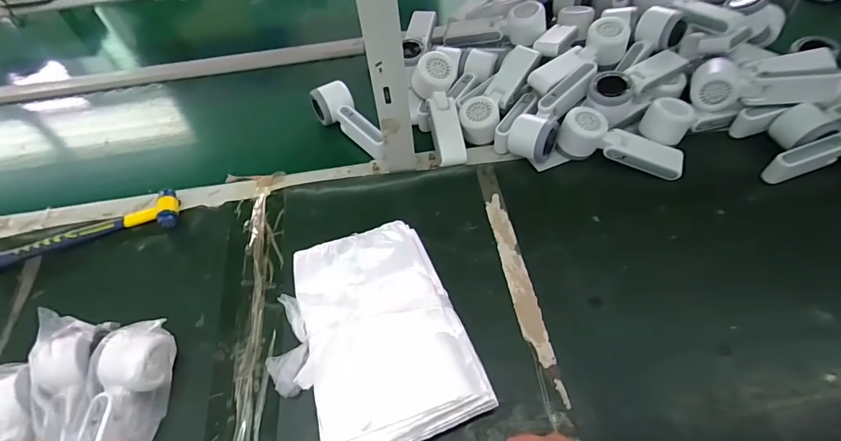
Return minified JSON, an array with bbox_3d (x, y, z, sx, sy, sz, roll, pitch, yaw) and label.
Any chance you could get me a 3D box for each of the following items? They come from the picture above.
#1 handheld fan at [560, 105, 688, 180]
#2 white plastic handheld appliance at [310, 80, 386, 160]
[{"bbox_3d":[0.272,-0.101,0.586,0.160,0.056,0.055,18,58,0],"label":"handheld fan"},{"bbox_3d":[-0.108,-0.147,0.647,0.057,0.057,0.148,-32,58,-16],"label":"white plastic handheld appliance"}]

